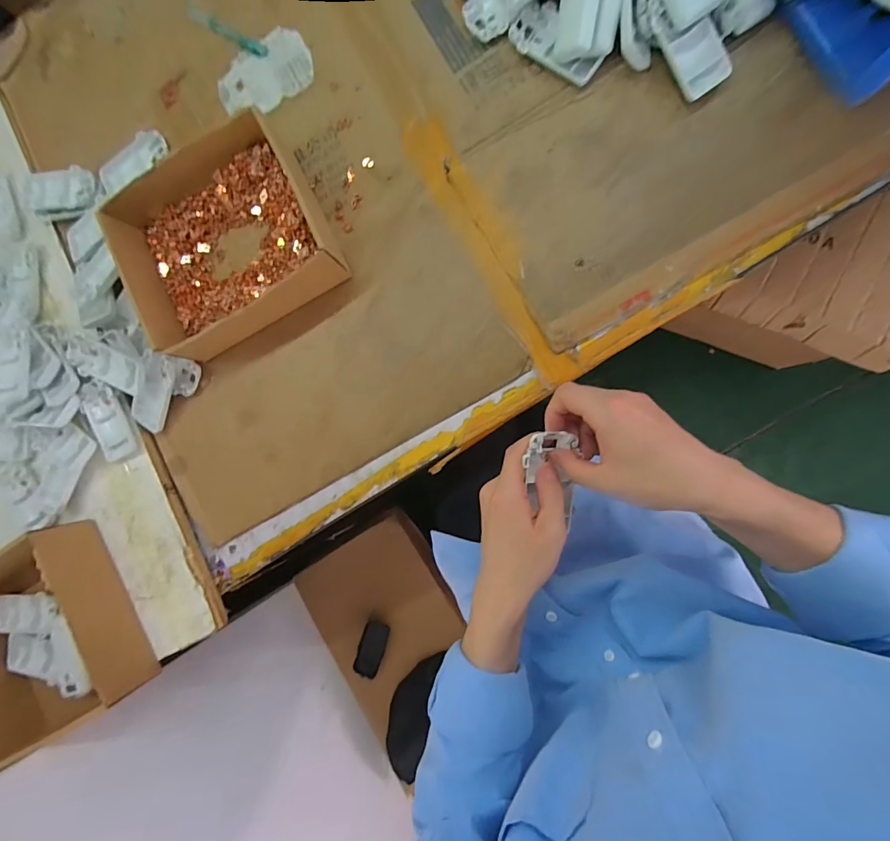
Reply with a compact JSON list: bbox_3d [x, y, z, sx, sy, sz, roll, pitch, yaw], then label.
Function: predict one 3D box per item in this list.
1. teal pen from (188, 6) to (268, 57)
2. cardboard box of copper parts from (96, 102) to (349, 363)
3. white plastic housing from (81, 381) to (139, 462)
[{"bbox_3d":[-0.259,-0.463,0.503,0.115,0.010,0.015,33,95,9],"label":"teal pen"},{"bbox_3d":[-0.239,-0.191,0.458,0.216,0.064,0.197,-32,84,9],"label":"cardboard box of copper parts"},{"bbox_3d":[-0.402,0.001,0.507,0.044,0.016,0.094,-19,96,7],"label":"white plastic housing"}]

